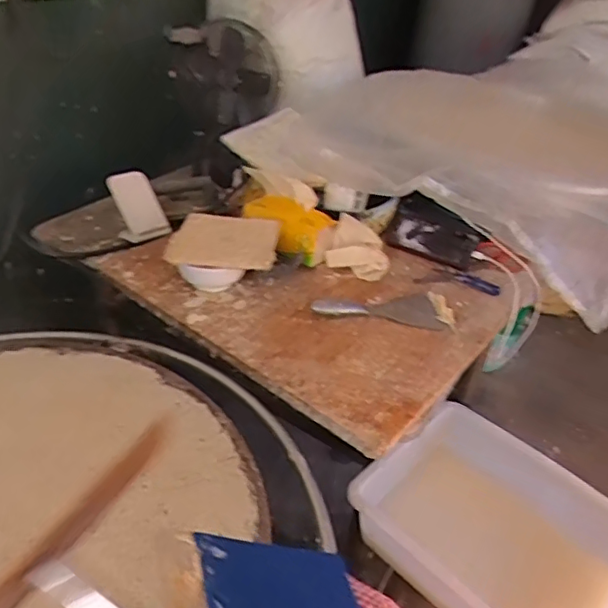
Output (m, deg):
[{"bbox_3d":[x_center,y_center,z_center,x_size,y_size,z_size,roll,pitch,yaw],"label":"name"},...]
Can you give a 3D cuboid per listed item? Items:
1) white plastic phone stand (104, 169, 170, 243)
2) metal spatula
[{"bbox_3d":[-0.306,-0.179,1.062,0.081,0.130,0.033,-20,0,-17],"label":"white plastic phone stand"},{"bbox_3d":[0.119,0.002,0.929,0.208,0.016,0.080,6,36,-1],"label":"metal spatula"}]

